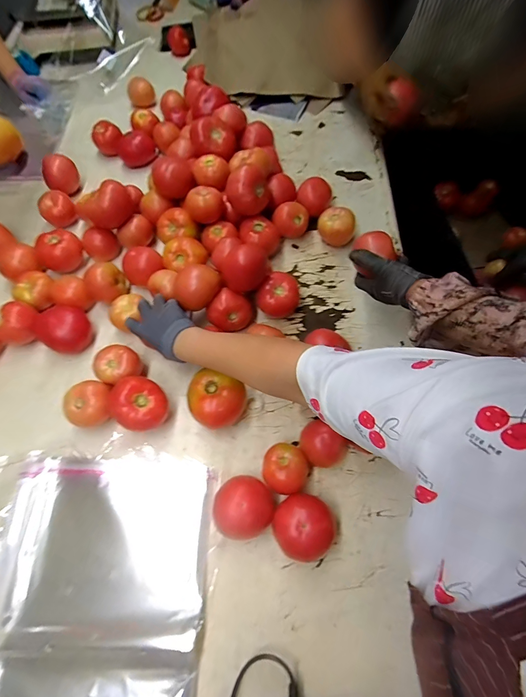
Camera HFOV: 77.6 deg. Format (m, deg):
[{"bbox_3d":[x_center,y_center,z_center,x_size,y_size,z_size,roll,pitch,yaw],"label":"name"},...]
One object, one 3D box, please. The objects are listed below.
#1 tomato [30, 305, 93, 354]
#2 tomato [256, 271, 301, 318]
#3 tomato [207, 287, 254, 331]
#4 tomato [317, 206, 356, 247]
[{"bbox_3d":[-0.370,-0.036,0.615,0.077,0.059,0.084,0,65,0],"label":"tomato"},{"bbox_3d":[0.030,-0.102,0.642,0.082,0.070,0.072,-4,65,-2],"label":"tomato"},{"bbox_3d":[-0.061,-0.074,0.619,0.080,0.062,0.074,-1,66,1],"label":"tomato"},{"bbox_3d":[0.160,-0.265,0.719,0.081,0.067,0.065,16,66,7],"label":"tomato"}]

